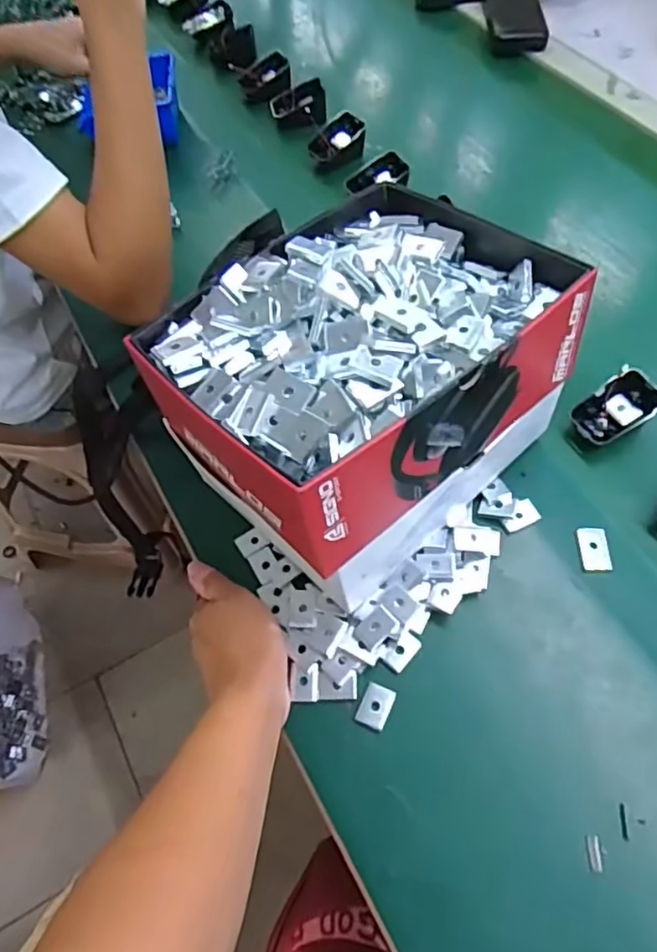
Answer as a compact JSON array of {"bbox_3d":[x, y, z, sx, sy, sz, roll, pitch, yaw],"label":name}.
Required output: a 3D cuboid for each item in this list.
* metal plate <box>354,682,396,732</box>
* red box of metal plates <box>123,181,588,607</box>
[{"bbox_3d":[0.033,0.162,0.436,0.021,0.004,0.030,20,62,14],"label":"metal plate"},{"bbox_3d":[0.026,-0.064,0.458,0.245,0.181,0.215,-39,65,-19],"label":"red box of metal plates"}]

